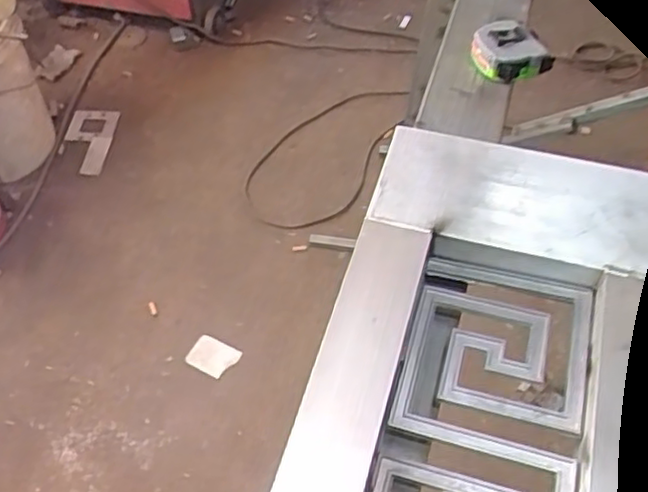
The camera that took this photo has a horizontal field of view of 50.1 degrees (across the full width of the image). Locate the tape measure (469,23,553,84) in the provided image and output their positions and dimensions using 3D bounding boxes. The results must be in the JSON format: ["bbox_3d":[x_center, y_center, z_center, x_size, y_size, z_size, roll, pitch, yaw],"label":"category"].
[{"bbox_3d":[0.182,-0.191,0.681,0.071,0.029,0.064,-3,54,-1],"label":"tape measure"}]

